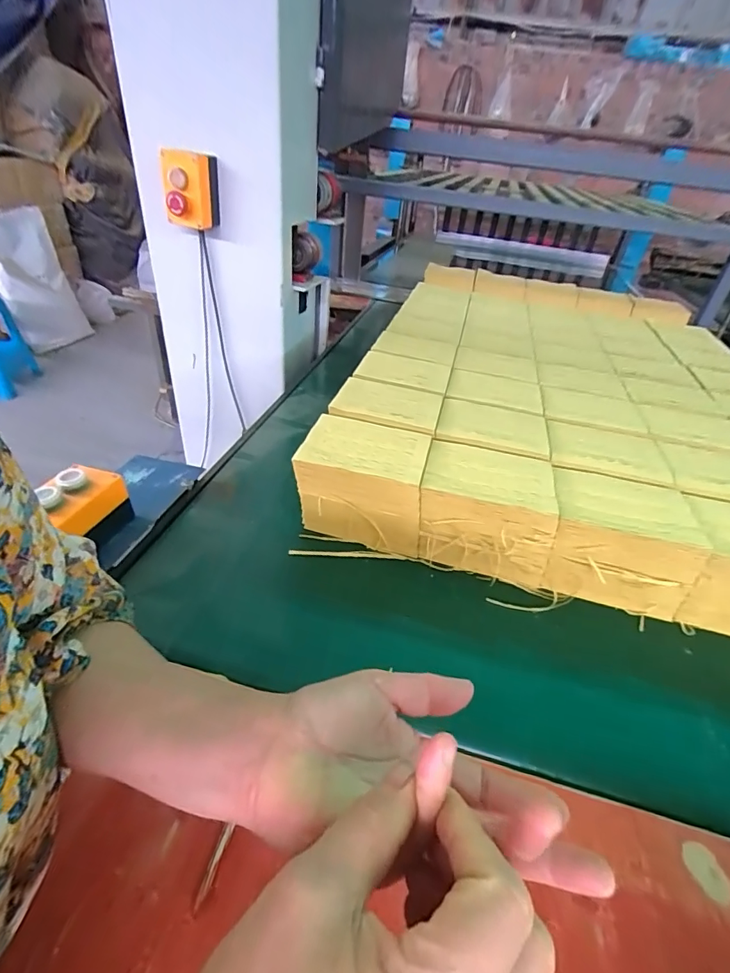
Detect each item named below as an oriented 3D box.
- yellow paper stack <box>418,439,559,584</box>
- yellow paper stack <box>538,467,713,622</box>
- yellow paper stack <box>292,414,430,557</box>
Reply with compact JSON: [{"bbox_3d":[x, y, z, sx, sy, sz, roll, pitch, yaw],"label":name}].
[{"bbox_3d":[0.158,0.032,0.605,0.166,0.122,0.121,14,37,9],"label":"yellow paper stack"},{"bbox_3d":[0.313,0.069,0.581,0.165,0.120,0.126,12,37,6],"label":"yellow paper stack"},{"bbox_3d":[0.001,-0.003,0.620,0.166,0.121,0.121,13,37,8],"label":"yellow paper stack"}]

